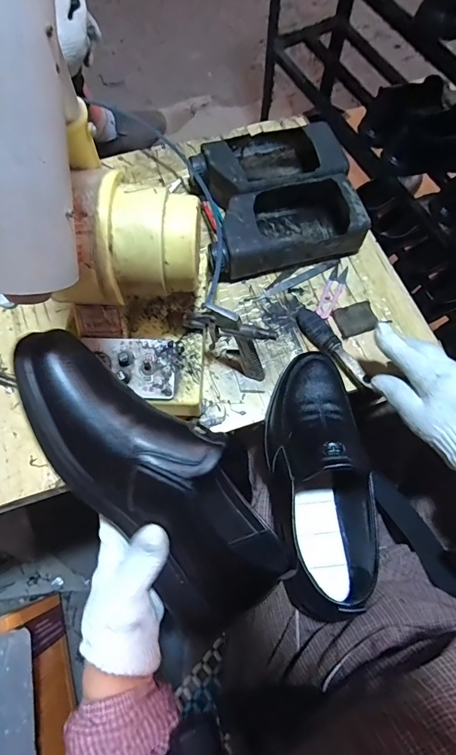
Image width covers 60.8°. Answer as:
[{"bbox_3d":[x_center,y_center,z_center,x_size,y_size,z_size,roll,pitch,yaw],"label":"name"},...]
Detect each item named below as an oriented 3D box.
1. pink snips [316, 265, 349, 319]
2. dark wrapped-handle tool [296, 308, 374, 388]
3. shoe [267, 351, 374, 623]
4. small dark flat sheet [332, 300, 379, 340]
[{"bbox_3d":[0.150,-0.122,0.554,0.024,0.007,0.095,23,71,7],"label":"pink snips"},{"bbox_3d":[0.136,-0.041,0.512,0.029,0.026,0.134,-30,74,-12],"label":"dark wrapped-handle tool"},{"bbox_3d":[0.097,0.097,0.422,0.090,0.097,0.256,-2,70,-2],"label":"shoe"},{"bbox_3d":[0.176,-0.080,0.537,0.055,0.009,0.043,-19,72,-8],"label":"small dark flat sheet"}]

